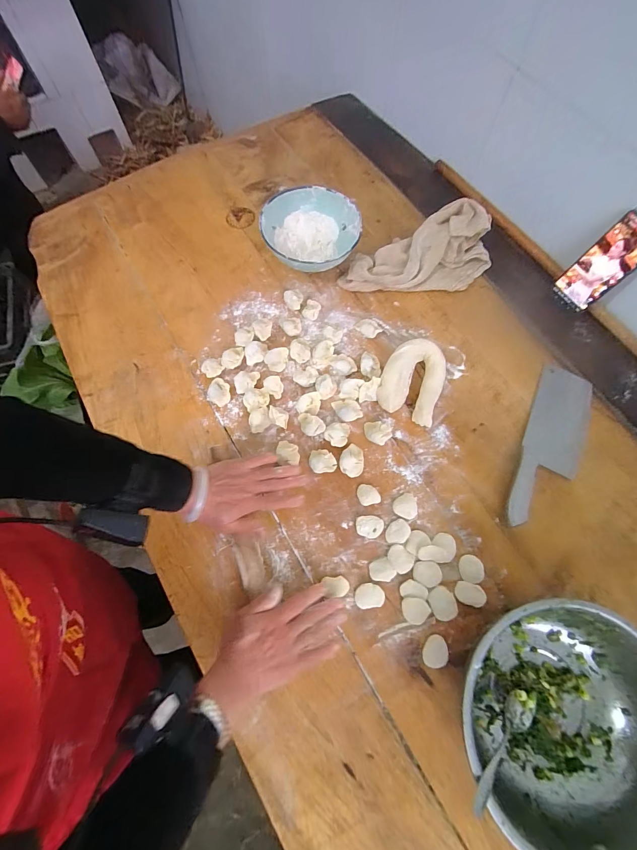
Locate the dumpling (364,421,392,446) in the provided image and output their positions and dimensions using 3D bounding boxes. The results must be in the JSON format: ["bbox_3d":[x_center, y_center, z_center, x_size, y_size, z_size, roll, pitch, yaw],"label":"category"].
[{"bbox_3d":[0.095,0.012,0.545,0.043,0.020,0.038,2,71,1],"label":"dumpling"}]

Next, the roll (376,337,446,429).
[{"bbox_3d":[0.156,-0.077,0.567,0.098,0.036,0.138,19,72,6],"label":"roll"}]

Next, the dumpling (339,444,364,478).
[{"bbox_3d":[0.052,0.054,0.533,0.036,0.013,0.051,8,71,3],"label":"dumpling"}]

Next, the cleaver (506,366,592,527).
[{"bbox_3d":[0.373,0.031,0.539,0.089,0.021,0.292,26,73,8],"label":"cleaver"}]

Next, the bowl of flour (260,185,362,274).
[{"bbox_3d":[-0.013,-0.344,0.639,0.172,0.076,0.177,0,71,0],"label":"bowl of flour"}]

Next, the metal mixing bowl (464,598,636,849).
[{"bbox_3d":[0.273,0.332,0.398,0.225,0.093,0.235,0,71,0],"label":"metal mixing bowl"}]

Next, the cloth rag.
[{"bbox_3d":[0.196,-0.306,0.641,0.291,0.057,0.154,-33,74,-11],"label":"cloth rag"}]

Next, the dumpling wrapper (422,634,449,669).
[{"bbox_3d":[0.155,0.301,0.453,0.032,0.004,0.039,37,75,12],"label":"dumpling wrapper"}]

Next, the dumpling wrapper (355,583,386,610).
[{"bbox_3d":[0.071,0.237,0.475,0.040,0.005,0.031,-5,71,-2],"label":"dumpling wrapper"}]

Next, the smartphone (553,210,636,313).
[{"bbox_3d":[0.485,-0.270,0.586,0.008,0.154,0.076,-24,72,-28],"label":"smartphone"}]

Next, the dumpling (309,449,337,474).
[{"bbox_3d":[0.006,0.056,0.532,0.041,0.022,0.037,-4,71,-1],"label":"dumpling"}]

